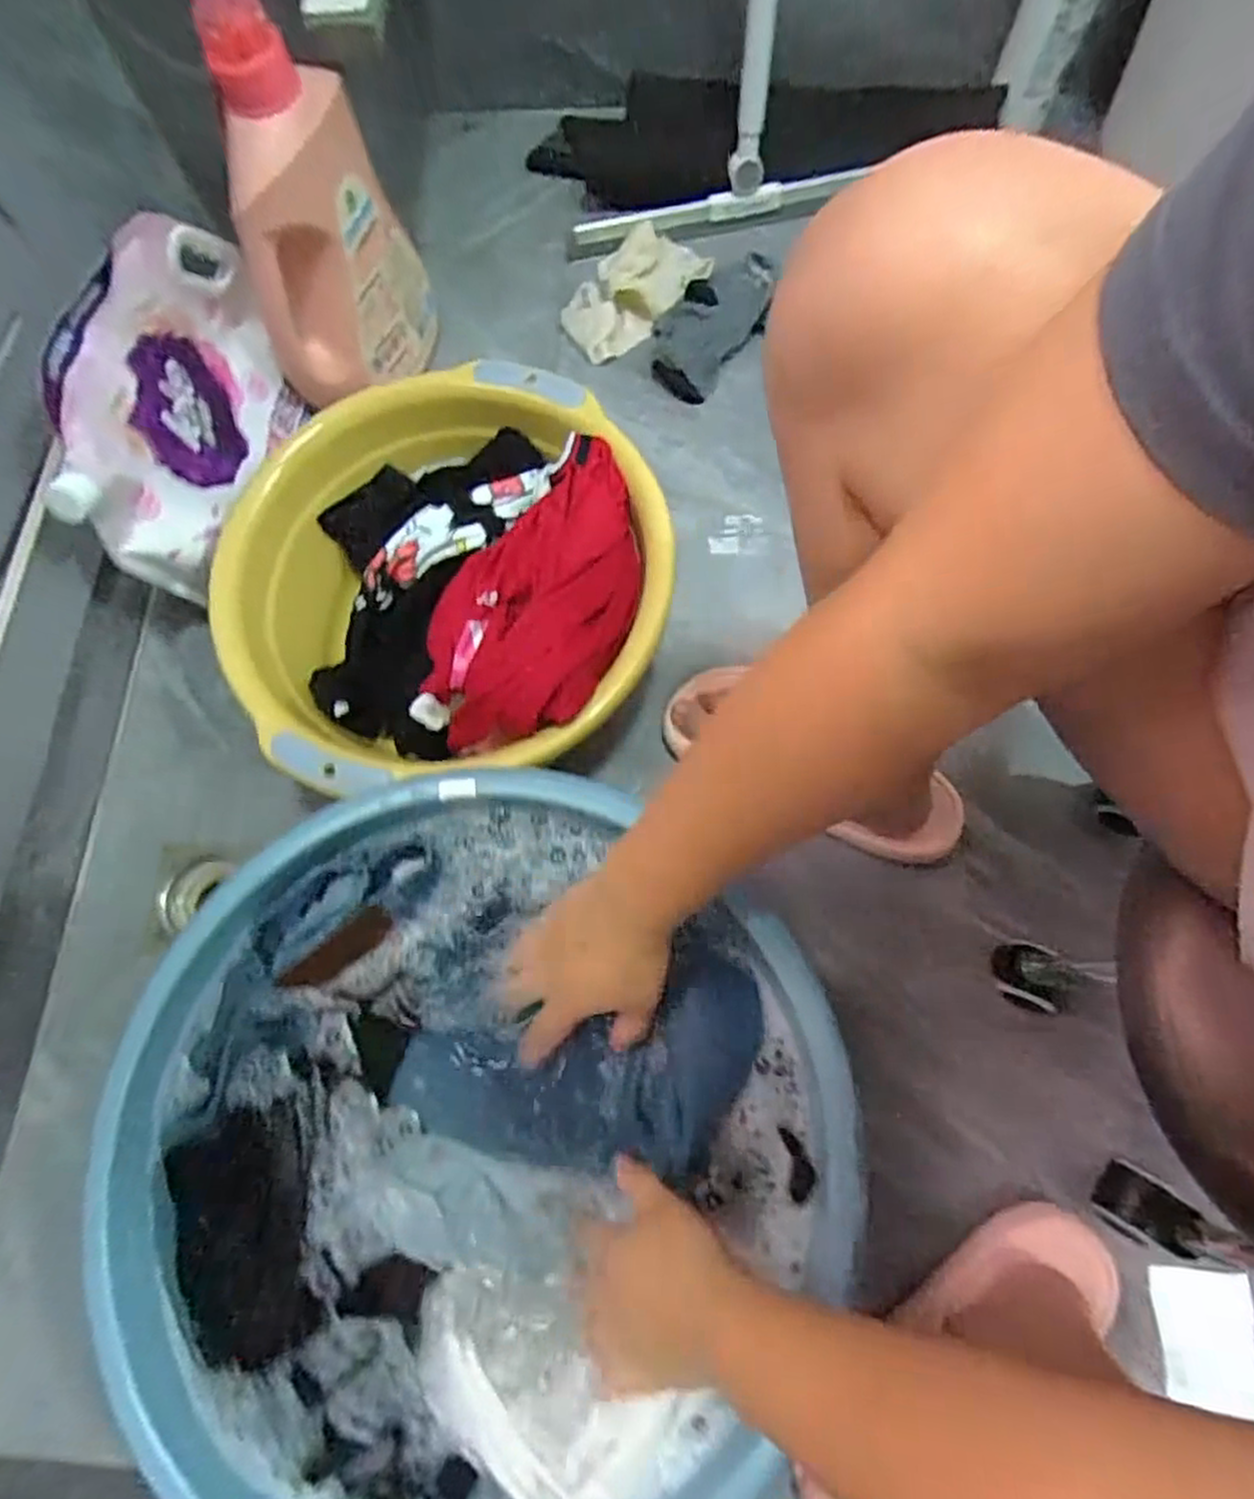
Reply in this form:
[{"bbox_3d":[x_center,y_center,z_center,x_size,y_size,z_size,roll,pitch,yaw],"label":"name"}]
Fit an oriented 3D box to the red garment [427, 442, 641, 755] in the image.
[{"bbox_3d":[-0.055,-0.119,0.570,0.138,0.063,0.266,34,78,12],"label":"red garment"}]

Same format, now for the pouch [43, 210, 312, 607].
[{"bbox_3d":[-0.383,-0.295,0.659,0.072,0.185,0.280,7,74,5],"label":"pouch"}]

